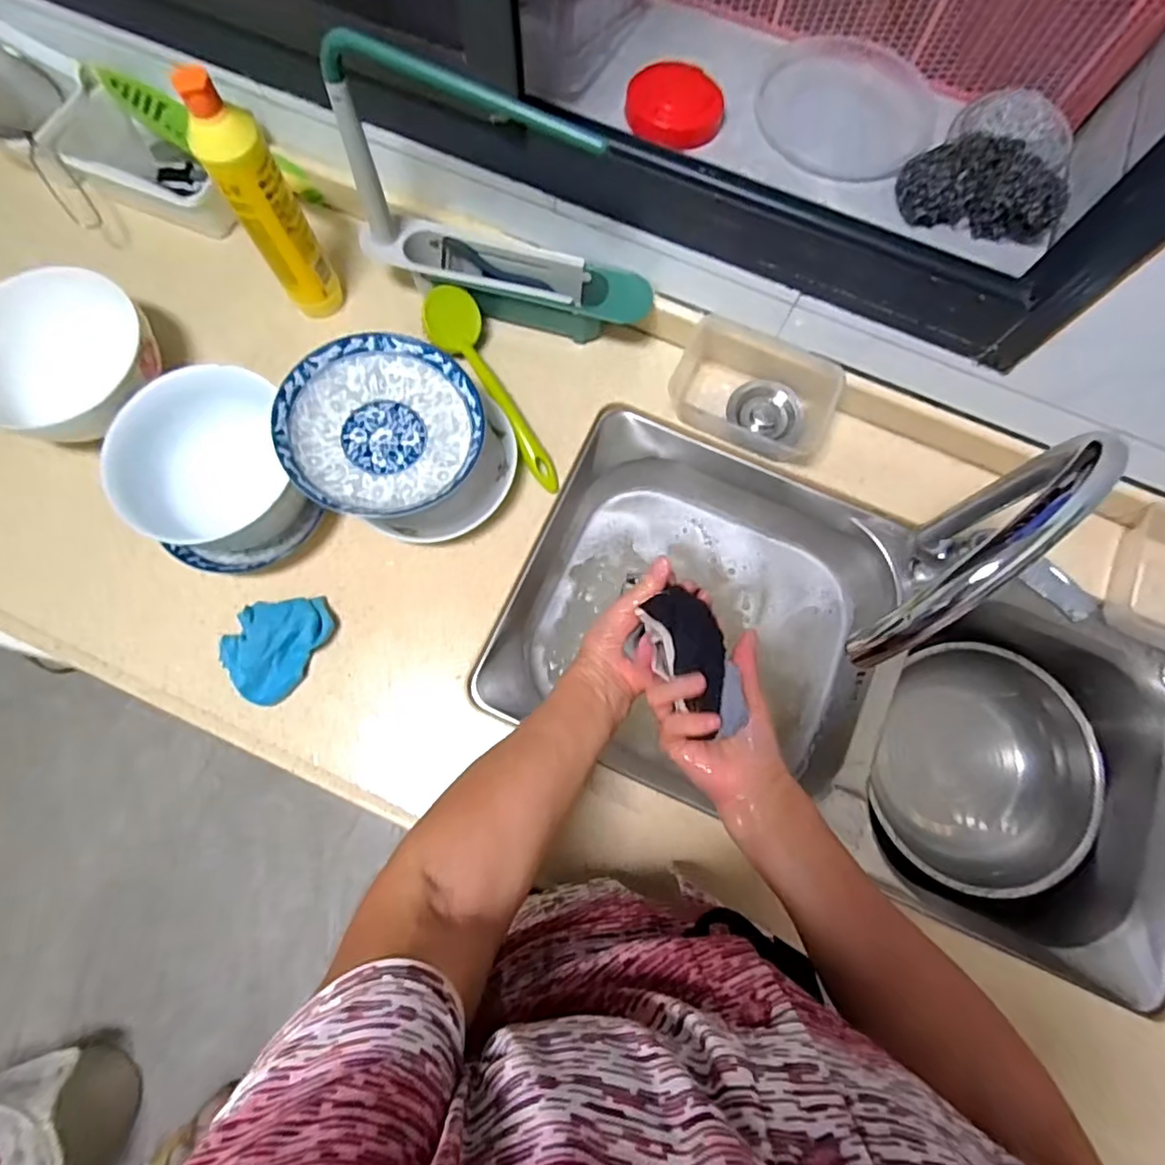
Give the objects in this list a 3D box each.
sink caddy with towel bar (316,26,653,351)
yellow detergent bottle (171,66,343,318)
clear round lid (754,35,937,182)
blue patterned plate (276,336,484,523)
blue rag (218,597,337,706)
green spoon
[{"bbox_3d":[-0.080,-0.354,0.587,0.311,0.256,0.090,23,77,4],"label":"sink caddy with towel bar"},{"bbox_3d":[-0.297,-0.350,0.588,0.057,0.251,0.042,-31,79,-8],"label":"yellow detergent bottle"},{"bbox_3d":[0.263,-0.473,0.604,0.167,0.014,0.161,0,76,-1],"label":"clear round lid"},{"bbox_3d":[-0.184,-0.146,0.559,0.174,0.042,0.173,0,76,-1],"label":"blue patterned plate"},{"bbox_3d":[-0.303,0.057,0.593,0.080,0.038,0.108,32,78,6],"label":"blue rag"},{"bbox_3d":[-0.100,-0.203,0.651,0.059,0.064,0.236,-25,78,-7],"label":"green spoon"}]

